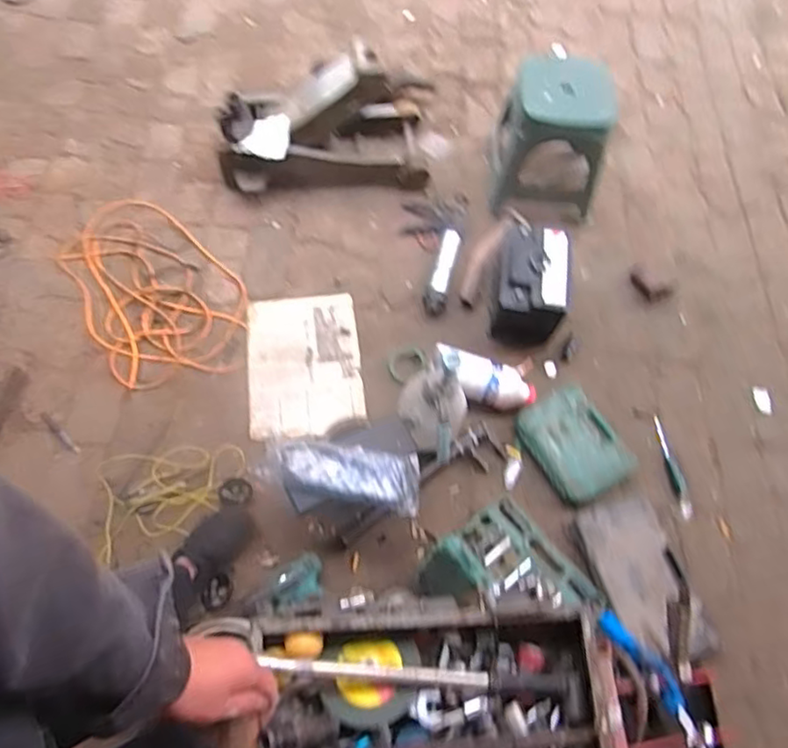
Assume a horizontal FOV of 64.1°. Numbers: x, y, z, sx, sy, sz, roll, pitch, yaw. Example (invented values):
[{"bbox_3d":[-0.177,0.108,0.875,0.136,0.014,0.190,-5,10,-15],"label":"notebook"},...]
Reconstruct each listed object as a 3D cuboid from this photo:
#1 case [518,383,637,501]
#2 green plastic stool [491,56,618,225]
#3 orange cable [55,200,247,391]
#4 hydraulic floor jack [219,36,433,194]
[{"bbox_3d":[0.423,0.158,1.470,0.195,0.063,0.247,-28,69,-16],"label":"case"},{"bbox_3d":[0.426,-0.646,1.684,0.279,0.286,0.299,7,64,0],"label":"green plastic stool"},{"bbox_3d":[-0.615,-0.227,1.626,0.368,0.021,0.576,-27,69,-15],"label":"orange cable"},{"bbox_3d":[-0.186,-0.770,1.756,0.608,0.325,0.419,-3,64,-5],"label":"hydraulic floor jack"}]

